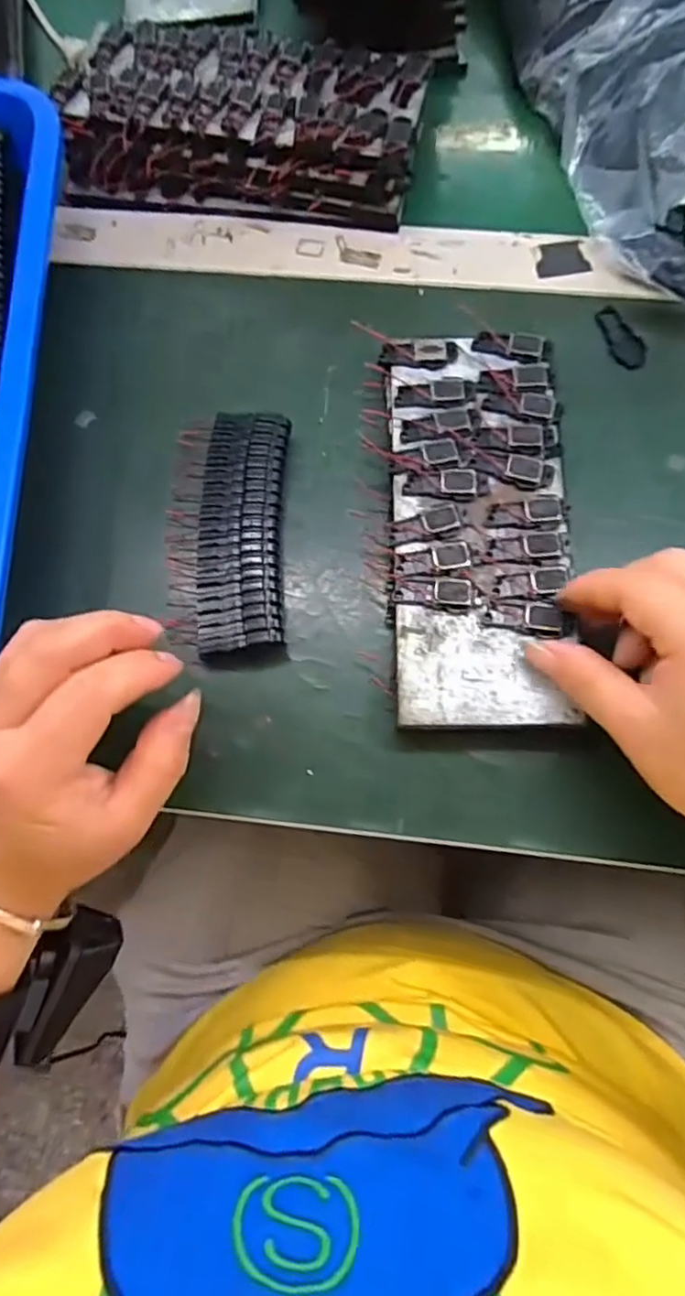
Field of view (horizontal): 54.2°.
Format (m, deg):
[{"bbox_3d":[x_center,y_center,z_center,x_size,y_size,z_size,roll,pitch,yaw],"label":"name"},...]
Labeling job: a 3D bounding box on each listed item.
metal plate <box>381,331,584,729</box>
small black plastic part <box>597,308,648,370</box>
[{"bbox_3d":[0.062,-0.061,0.309,0.080,0.007,0.193,2,74,2],"label":"metal plate"},{"bbox_3d":[0.146,-0.164,0.353,0.017,0.004,0.039,-27,74,-6],"label":"small black plastic part"}]

